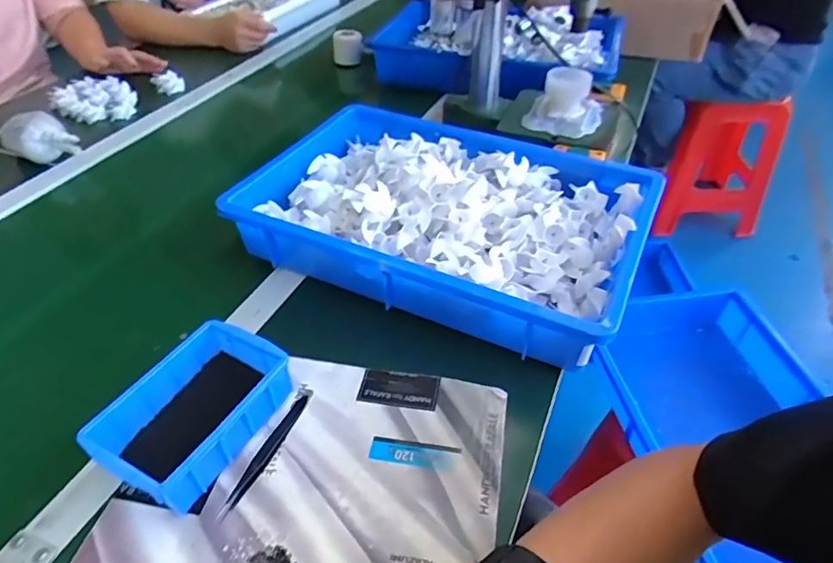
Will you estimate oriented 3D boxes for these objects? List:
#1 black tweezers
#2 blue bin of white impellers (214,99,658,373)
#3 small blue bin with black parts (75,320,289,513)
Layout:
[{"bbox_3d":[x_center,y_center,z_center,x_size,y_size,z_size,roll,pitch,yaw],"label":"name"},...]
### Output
[{"bbox_3d":[-0.123,0.138,0.446,0.015,0.013,0.122,15,45,15],"label":"black tweezers"},{"bbox_3d":[0.032,-0.078,0.622,0.422,0.085,0.286,19,46,19],"label":"blue bin of white impellers"},{"bbox_3d":[-0.181,0.107,0.437,0.091,0.052,0.140,21,47,21],"label":"small blue bin with black parts"}]

